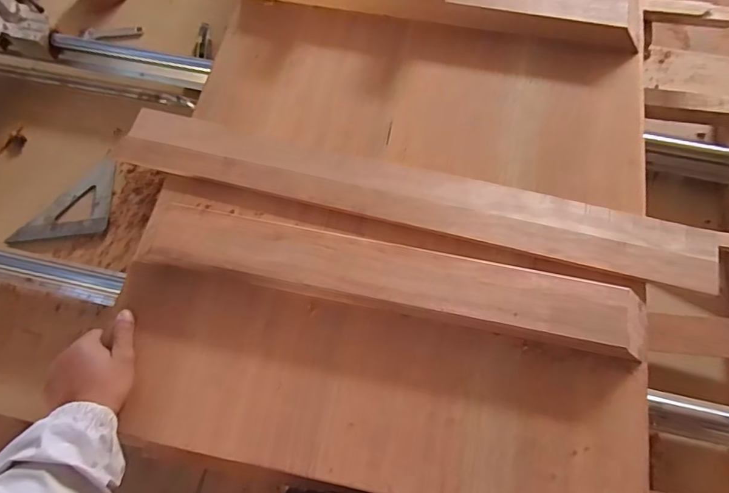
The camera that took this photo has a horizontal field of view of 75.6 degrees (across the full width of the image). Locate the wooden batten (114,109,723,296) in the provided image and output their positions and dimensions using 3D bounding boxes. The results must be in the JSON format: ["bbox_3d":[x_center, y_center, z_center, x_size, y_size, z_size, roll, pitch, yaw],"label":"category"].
[{"bbox_3d":[0.055,-0.069,0.625,0.784,0.024,0.083,13,70,6],"label":"wooden batten"}]

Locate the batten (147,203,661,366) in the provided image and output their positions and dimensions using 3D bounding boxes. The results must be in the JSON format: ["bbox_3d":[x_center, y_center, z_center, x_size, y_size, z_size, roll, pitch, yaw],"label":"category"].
[{"bbox_3d":[0.027,0.038,0.565,0.597,0.047,0.074,10,70,5],"label":"batten"}]

